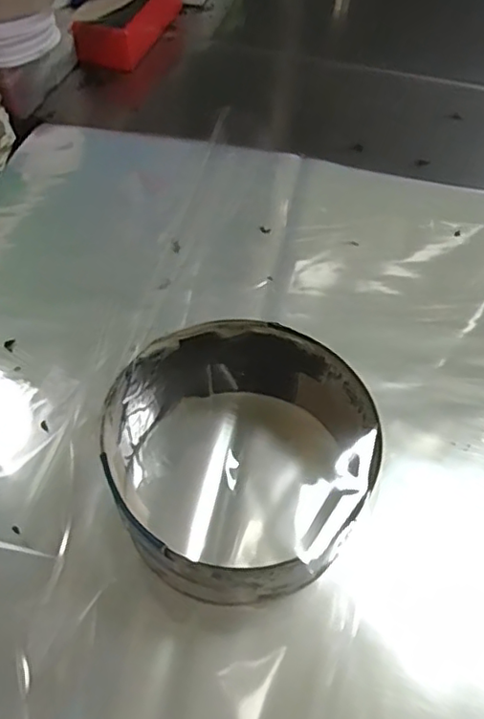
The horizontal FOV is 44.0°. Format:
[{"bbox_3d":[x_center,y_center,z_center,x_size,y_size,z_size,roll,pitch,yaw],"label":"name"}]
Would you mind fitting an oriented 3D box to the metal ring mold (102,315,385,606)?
[{"bbox_3d":[0.003,0.072,0.449,0.188,0.100,0.186,1,56,-1],"label":"metal ring mold"}]

